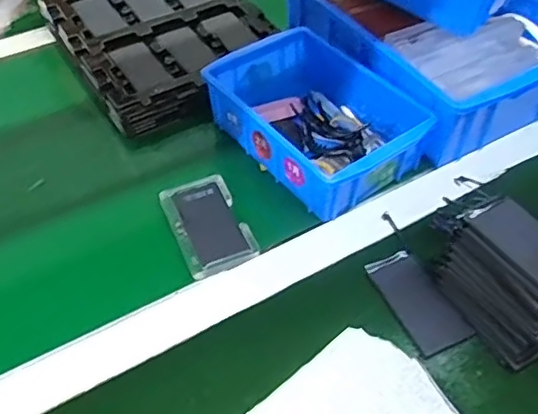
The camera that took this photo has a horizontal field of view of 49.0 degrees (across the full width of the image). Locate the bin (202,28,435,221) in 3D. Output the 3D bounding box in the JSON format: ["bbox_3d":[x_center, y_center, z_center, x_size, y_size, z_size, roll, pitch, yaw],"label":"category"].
[{"bbox_3d":[0.041,-0.087,0.582,0.138,0.071,0.206,-28,54,-23],"label":"bin"}]

